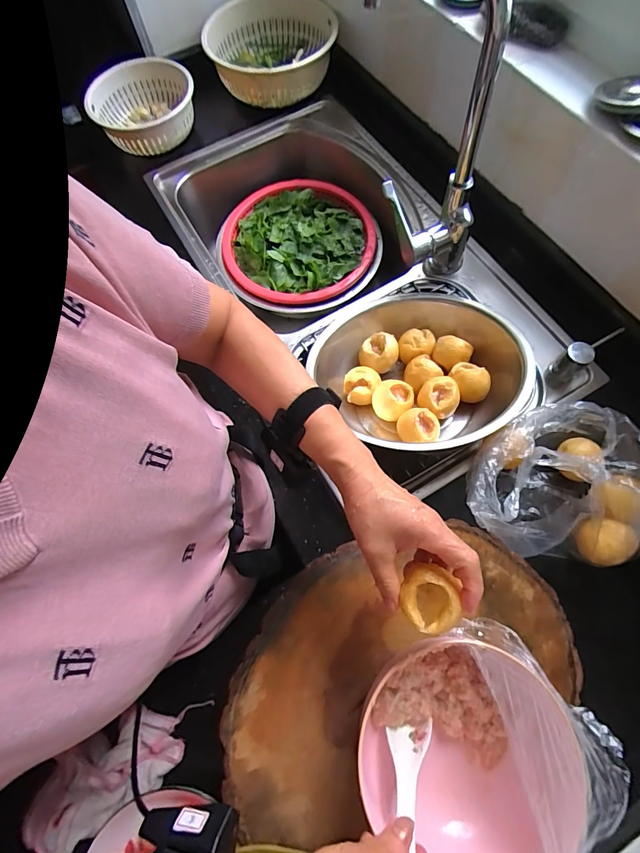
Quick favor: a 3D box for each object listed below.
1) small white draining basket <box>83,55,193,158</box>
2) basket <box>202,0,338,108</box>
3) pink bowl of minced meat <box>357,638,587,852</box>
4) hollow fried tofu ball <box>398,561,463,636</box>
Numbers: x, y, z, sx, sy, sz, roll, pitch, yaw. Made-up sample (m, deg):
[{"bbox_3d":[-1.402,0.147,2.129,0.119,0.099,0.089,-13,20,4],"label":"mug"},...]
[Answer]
[{"bbox_3d":[-0.360,-0.662,0.807,0.213,0.077,0.213,1,70,3],"label":"small white draining basket"},{"bbox_3d":[-0.102,-0.808,0.836,0.272,0.084,0.273,1,70,3],"label":"basket"},{"bbox_3d":[0.130,0.293,0.351,0.166,0.075,0.173,-1,70,3],"label":"pink bowl of minced meat"},{"bbox_3d":[0.089,0.144,0.321,0.044,0.041,0.047,-1,70,3],"label":"hollow fried tofu ball"}]

